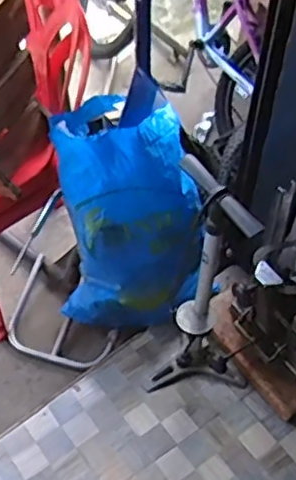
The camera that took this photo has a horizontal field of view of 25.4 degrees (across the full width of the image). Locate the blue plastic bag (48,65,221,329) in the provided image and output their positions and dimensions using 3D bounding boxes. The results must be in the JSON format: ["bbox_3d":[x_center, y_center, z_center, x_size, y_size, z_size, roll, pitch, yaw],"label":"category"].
[{"bbox_3d":[-0.053,-0.064,1.653,0.337,0.566,0.368,1,51,-1],"label":"blue plastic bag"}]

